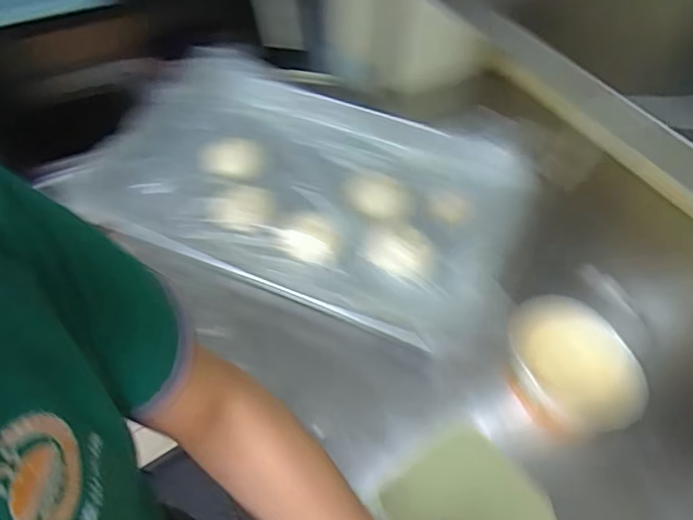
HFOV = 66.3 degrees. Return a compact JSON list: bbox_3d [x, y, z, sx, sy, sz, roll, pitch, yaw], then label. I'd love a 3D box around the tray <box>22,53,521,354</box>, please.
[{"bbox_3d":[-0.065,-0.121,0.813,0.656,0.080,0.422,22,54,12],"label":"tray"}]

